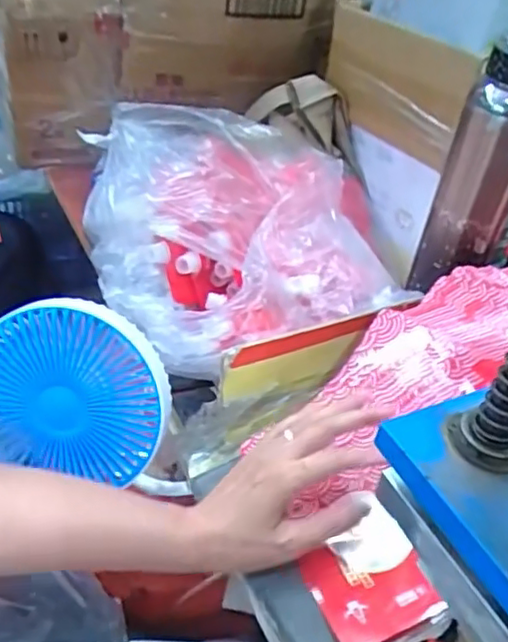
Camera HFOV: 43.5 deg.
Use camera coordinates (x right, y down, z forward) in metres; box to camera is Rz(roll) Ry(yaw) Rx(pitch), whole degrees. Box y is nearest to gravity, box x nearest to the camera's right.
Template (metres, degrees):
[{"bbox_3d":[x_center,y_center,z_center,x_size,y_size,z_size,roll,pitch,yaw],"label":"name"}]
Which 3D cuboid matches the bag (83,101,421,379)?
[{"bbox_3d":[-0.010,-0.106,0.687,0.299,0.153,0.352,-10,42,-21],"label":"bag"}]

